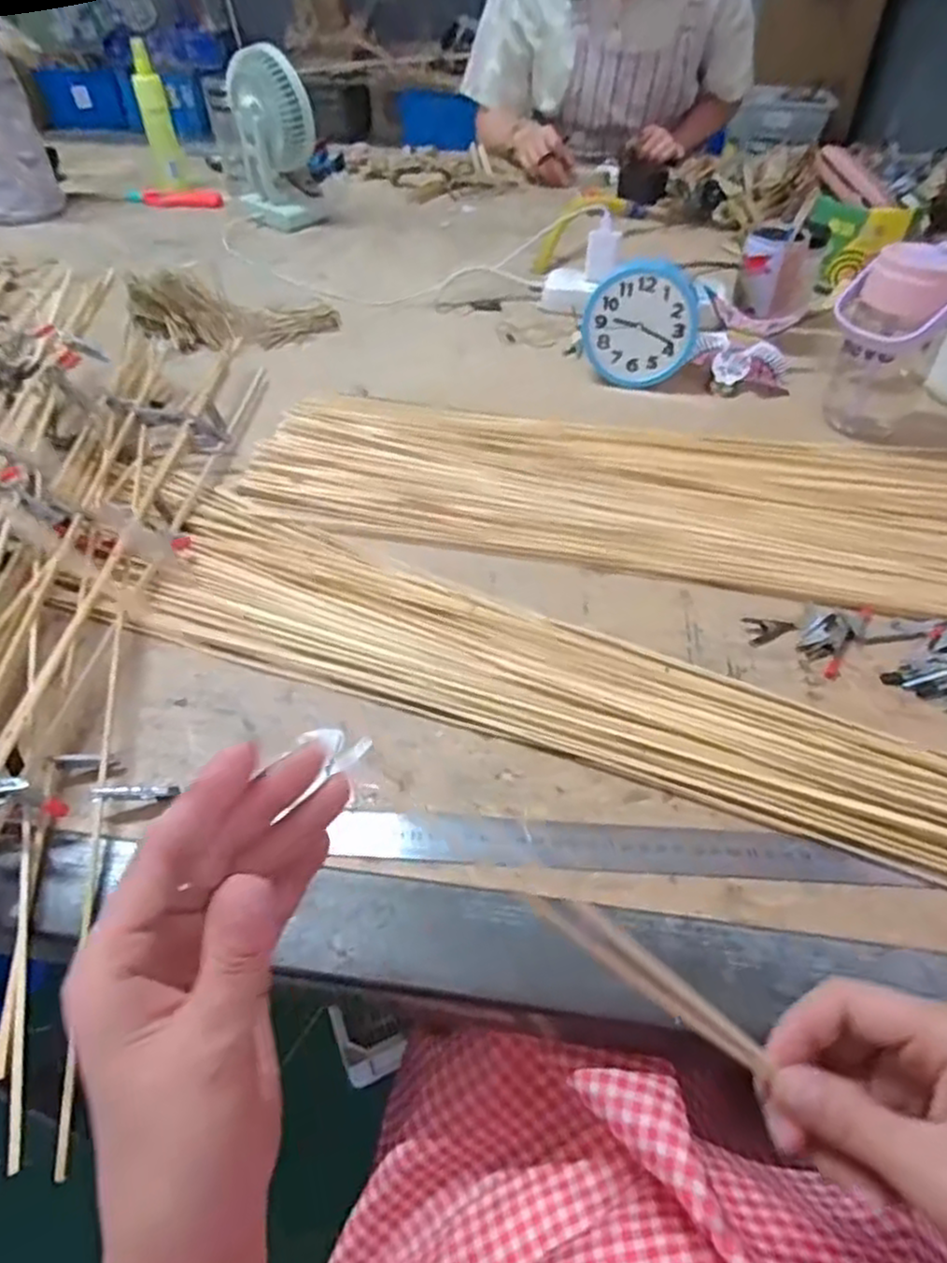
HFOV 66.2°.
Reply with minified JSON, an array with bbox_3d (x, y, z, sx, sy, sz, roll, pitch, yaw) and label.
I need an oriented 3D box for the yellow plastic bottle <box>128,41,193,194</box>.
[{"bbox_3d":[-0.525,-0.851,1.210,0.052,0.188,0.057,-17,48,-16],"label":"yellow plastic bottle"}]

